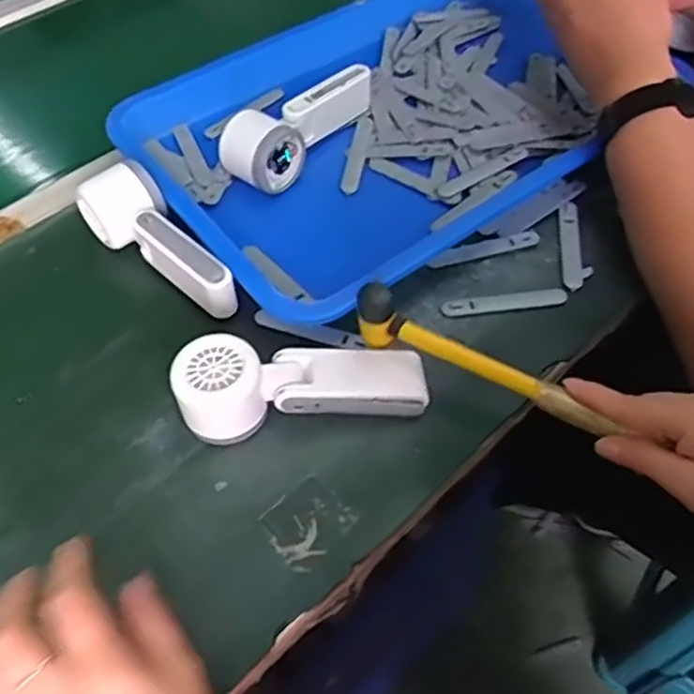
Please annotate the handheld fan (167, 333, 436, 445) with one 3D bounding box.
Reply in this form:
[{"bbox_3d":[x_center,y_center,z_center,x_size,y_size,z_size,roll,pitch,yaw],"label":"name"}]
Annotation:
[{"bbox_3d":[-0.029,0.028,0.471,0.161,0.051,0.053,-3,52,0],"label":"handheld fan"}]

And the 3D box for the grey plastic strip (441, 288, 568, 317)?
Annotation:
[{"bbox_3d":[0.119,-0.034,0.532,0.093,0.004,0.015,-8,53,-4],"label":"grey plastic strip"}]

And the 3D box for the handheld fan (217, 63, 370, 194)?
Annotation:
[{"bbox_3d":[-0.042,-0.203,0.634,0.060,0.048,0.164,30,59,22],"label":"handheld fan"}]

